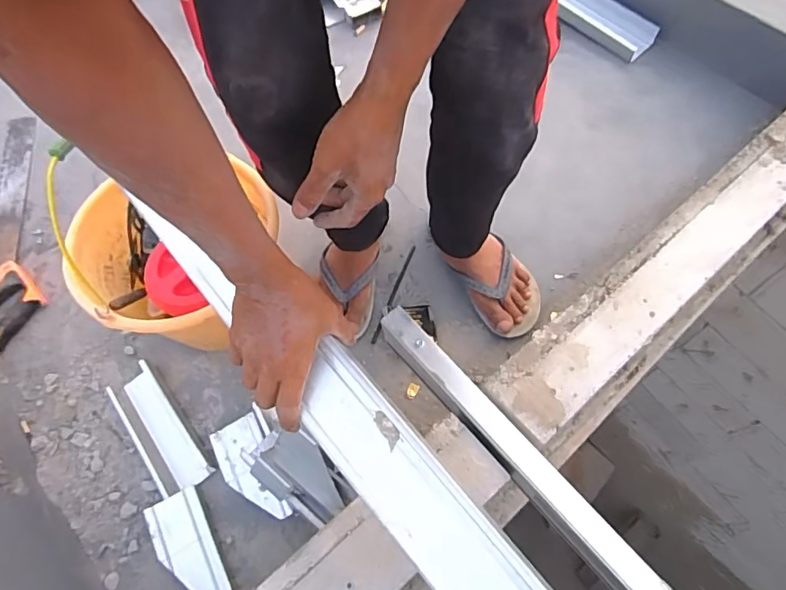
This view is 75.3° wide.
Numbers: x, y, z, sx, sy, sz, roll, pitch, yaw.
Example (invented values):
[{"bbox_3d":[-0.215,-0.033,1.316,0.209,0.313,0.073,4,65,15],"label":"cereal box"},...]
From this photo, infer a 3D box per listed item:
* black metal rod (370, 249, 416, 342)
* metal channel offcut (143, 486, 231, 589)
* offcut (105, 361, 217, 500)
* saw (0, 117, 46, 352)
[{"bbox_3d":[0.002,-0.003,0.871,0.010,0.012,0.193,18,68,14],"label":"black metal rod"},{"bbox_3d":[-0.283,0.357,0.709,0.071,0.034,0.158,-30,65,-8],"label":"metal channel offcut"},{"bbox_3d":[-0.365,0.211,0.789,0.074,0.024,0.214,-39,67,-12],"label":"offcut"},{"bbox_3d":[-0.759,-0.148,1.002,0.111,0.018,0.543,-21,64,-4],"label":"saw"}]

